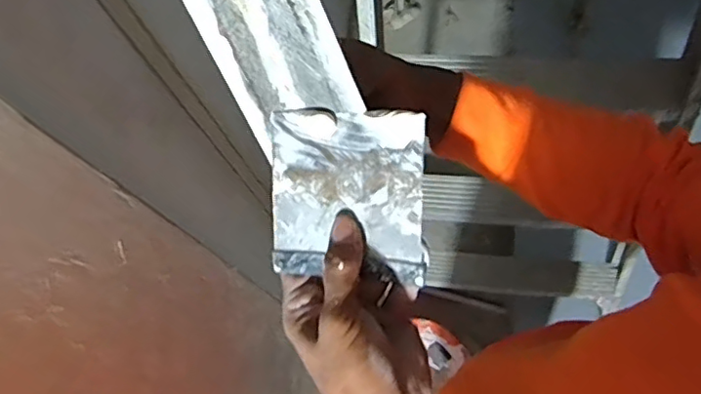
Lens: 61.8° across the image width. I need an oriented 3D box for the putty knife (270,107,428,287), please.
[{"bbox_3d":[-0.003,-0.001,0.366,0.098,0.006,0.104,5,104,18],"label":"putty knife"}]

